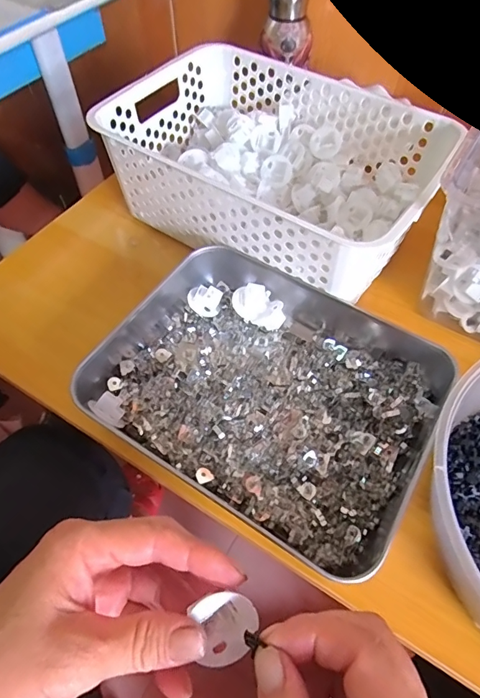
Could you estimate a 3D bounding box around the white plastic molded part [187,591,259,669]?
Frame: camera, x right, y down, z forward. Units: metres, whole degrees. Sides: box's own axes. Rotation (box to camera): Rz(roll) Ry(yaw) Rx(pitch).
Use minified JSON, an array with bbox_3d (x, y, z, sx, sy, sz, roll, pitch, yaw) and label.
[{"bbox_3d":[-0.006,0.123,0.201,0.028,0.009,0.032,-13,96,-10],"label":"white plastic molded part"}]

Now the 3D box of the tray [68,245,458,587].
[{"bbox_3d":[0.026,0.025,0.370,0.254,0.039,0.210,29,61,17],"label":"tray"}]

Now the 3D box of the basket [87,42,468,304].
[{"bbox_3d":[0.035,-0.176,0.453,0.296,0.110,0.199,31,62,18],"label":"basket"}]

